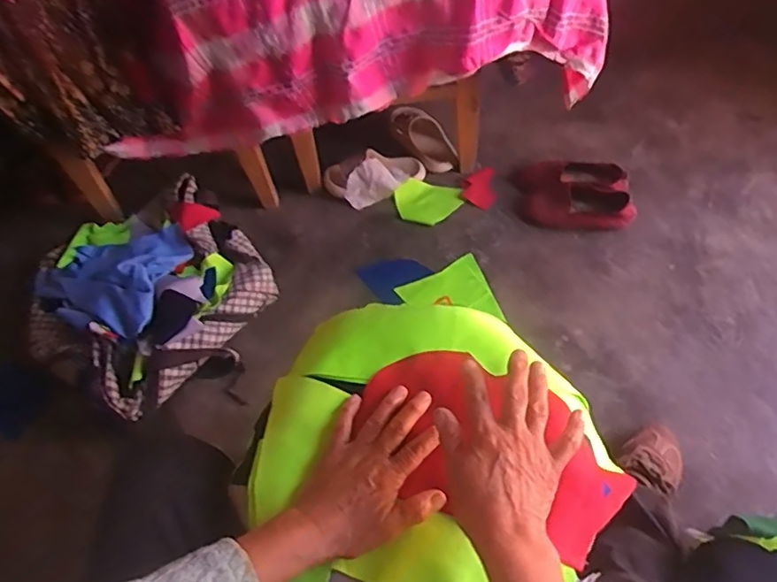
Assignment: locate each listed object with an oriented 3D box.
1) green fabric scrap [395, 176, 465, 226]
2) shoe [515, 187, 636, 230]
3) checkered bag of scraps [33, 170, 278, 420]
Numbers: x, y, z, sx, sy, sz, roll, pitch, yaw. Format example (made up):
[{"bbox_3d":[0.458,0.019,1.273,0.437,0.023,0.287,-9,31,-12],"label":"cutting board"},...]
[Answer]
[{"bbox_3d":[0.091,-0.205,1.291,0.149,0.022,0.115,9,60,9],"label":"green fabric scrap"},{"bbox_3d":[0.402,-0.179,1.223,0.235,0.066,0.083,8,60,8],"label":"shoe"},{"bbox_3d":[-0.473,-0.002,1.133,0.438,0.126,0.432,27,64,19],"label":"checkered bag of scraps"}]

